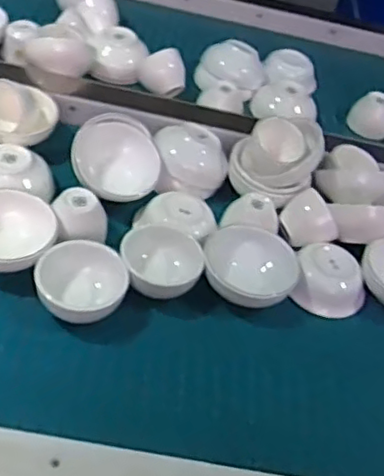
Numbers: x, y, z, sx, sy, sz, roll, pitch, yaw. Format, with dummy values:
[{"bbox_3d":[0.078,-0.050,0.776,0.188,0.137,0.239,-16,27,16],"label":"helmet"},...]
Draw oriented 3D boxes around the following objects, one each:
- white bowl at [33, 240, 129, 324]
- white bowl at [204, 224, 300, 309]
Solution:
[{"bbox_3d":[-0.125,0.050,0.723,0.102,0.056,0.085,-4,47,-8],"label":"white bowl"},{"bbox_3d":[0.073,0.034,0.792,0.113,0.048,0.109,2,46,-2],"label":"white bowl"}]

